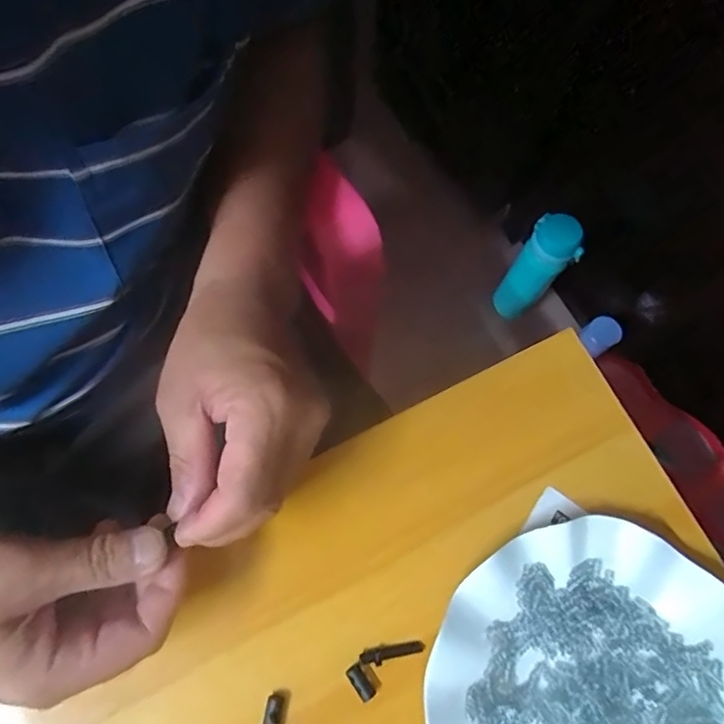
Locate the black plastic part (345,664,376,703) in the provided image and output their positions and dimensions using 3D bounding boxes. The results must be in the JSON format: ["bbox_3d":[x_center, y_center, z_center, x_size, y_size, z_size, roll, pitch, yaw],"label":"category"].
[{"bbox_3d":[-0.001,0.178,0.309,0.009,0.006,0.020,-33,77,-11],"label":"black plastic part"}]

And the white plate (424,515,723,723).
[{"bbox_3d":[0.126,0.184,0.301,0.177,0.018,0.179,1,74,-2],"label":"white plate"}]

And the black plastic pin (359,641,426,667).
[{"bbox_3d":[0.017,0.164,0.315,0.036,0.005,0.008,-10,74,-5],"label":"black plastic pin"}]

